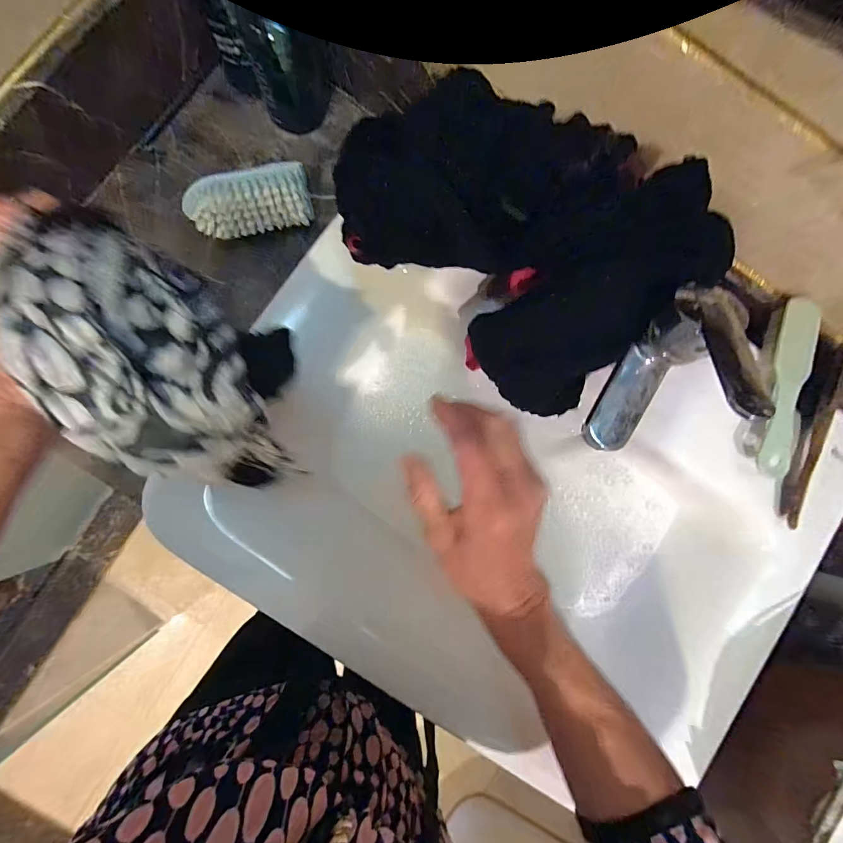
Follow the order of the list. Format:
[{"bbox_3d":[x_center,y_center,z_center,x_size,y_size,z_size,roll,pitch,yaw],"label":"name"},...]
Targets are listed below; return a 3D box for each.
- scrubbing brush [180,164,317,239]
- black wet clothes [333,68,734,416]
[{"bbox_3d":[-0.163,-0.209,0.375,0.112,0.039,0.040,-14,90,-4],"label":"scrubbing brush"},{"bbox_3d":[0.067,-0.137,0.286,0.236,0.082,0.159,40,87,-2],"label":"black wet clothes"}]

